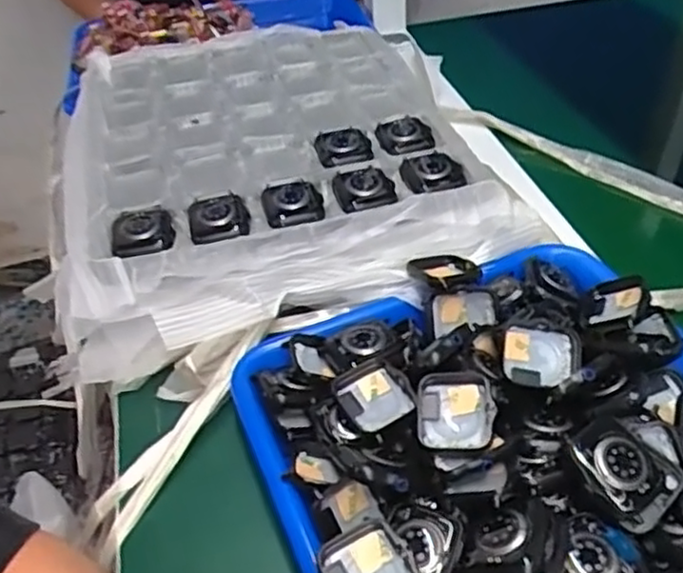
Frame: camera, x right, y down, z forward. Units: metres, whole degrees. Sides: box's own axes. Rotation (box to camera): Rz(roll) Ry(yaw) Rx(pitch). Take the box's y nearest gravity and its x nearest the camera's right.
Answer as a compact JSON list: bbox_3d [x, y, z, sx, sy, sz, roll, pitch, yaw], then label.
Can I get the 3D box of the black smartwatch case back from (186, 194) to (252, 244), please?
[{"bbox_3d":[-0.081,-0.046,0.461,0.039,0.008,0.048,-15,42,-9],"label":"black smartwatch case back"}]

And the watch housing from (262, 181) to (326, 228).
[{"bbox_3d":[-0.033,-0.057,0.469,0.039,0.006,0.047,-10,41,-4],"label":"watch housing"}]

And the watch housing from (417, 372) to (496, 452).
[{"bbox_3d":[0.057,0.063,0.354,0.037,0.011,0.040,-1,42,6],"label":"watch housing"}]

